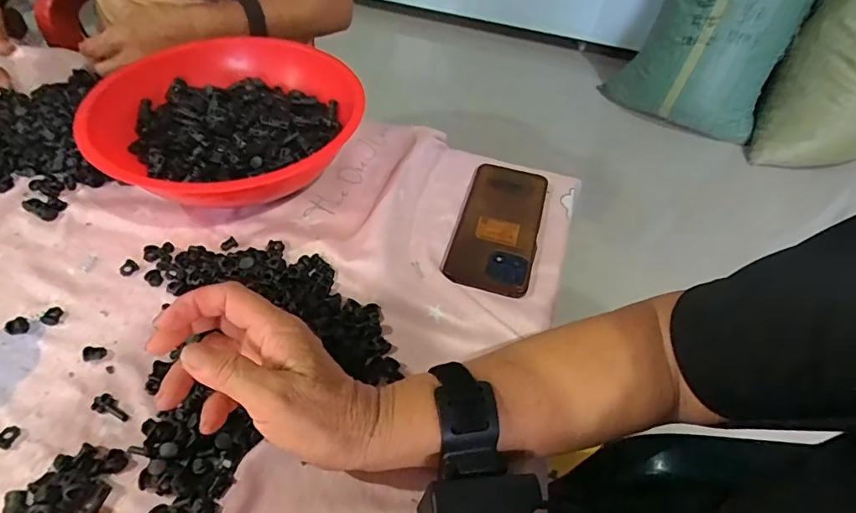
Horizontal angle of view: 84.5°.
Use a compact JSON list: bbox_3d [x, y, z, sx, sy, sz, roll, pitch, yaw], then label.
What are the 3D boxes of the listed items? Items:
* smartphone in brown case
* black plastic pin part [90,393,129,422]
[{"bbox_3d":[0.069,-0.037,0.460,0.078,0.011,0.164,15,51,8],"label":"smartphone in brown case"},{"bbox_3d":[-0.223,0.107,0.330,0.030,0.005,0.013,28,54,18],"label":"black plastic pin part"}]

